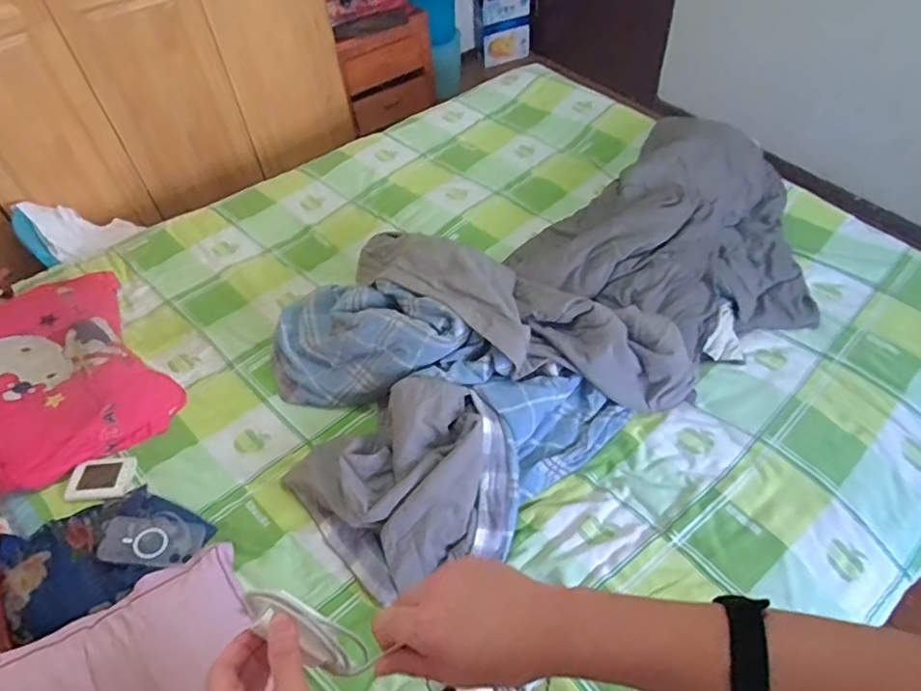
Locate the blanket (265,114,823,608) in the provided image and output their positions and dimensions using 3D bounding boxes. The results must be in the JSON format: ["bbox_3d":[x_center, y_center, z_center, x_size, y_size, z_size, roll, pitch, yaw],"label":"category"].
[{"bbox_3d":[0.234,-0.119,1.410,1.403,0.185,0.776,-26,55,-17],"label":"blanket"}]

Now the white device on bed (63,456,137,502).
[{"bbox_3d":[-0.727,0.269,1.225,0.116,0.025,0.091,-10,50,-3],"label":"white device on bed"}]

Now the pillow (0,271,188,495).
[{"bbox_3d":[-0.933,0.049,1.388,0.396,0.088,0.583,-32,54,-21],"label":"pillow"}]

